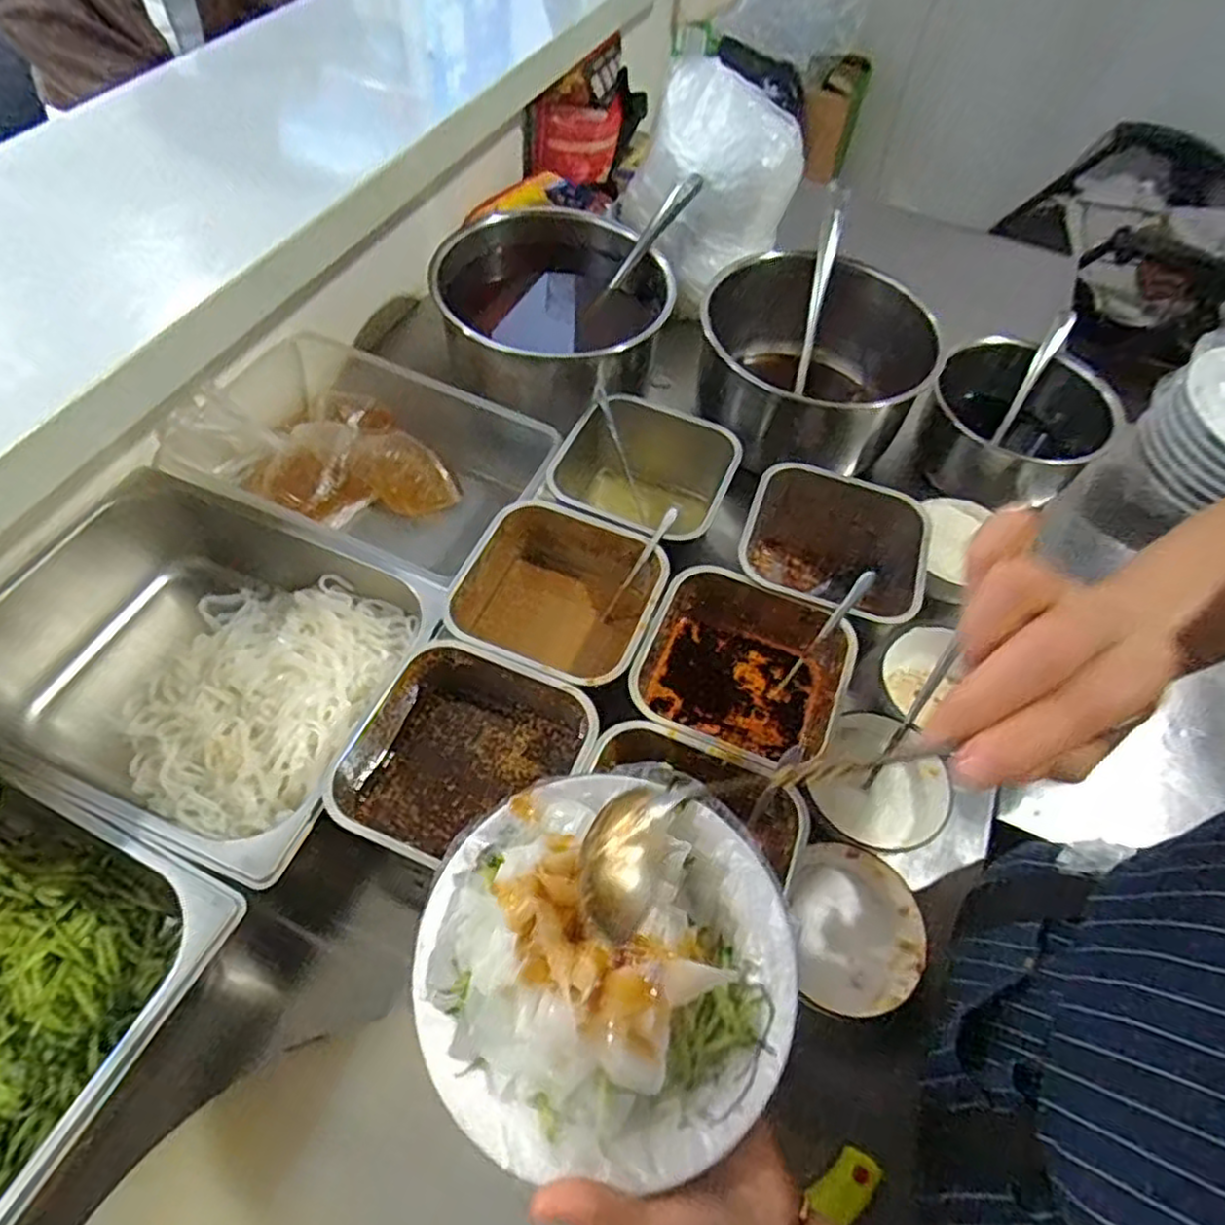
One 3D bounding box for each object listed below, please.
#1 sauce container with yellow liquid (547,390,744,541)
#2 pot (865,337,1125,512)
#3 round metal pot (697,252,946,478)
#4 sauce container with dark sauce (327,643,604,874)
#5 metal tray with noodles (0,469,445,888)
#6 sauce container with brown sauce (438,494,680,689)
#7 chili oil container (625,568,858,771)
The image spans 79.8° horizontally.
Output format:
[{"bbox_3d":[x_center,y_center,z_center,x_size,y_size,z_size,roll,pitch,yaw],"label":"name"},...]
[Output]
[{"bbox_3d":[0.019,-0.119,0.731,0.168,0.112,0.159,21,58,9],"label":"sauce container with yellow liquid"},{"bbox_3d":[0.442,-0.203,0.830,0.178,0.126,0.199,38,62,19],"label":"pot"},{"bbox_3d":[0.217,-0.268,0.831,0.245,0.149,0.247,2,57,-3],"label":"round metal pot"},{"bbox_3d":[-0.108,0.111,0.537,0.151,0.072,0.155,22,58,9],"label":"sauce container with dark sauce"},{"bbox_3d":[-0.328,0.046,0.600,0.319,0.105,0.256,21,58,9],"label":"metal tray with noodles"},{"bbox_3d":[-0.045,-0.004,0.630,0.158,0.077,0.158,21,58,9],"label":"sauce container with brown sauce"},{"bbox_3d":[0.101,0.055,0.600,0.155,0.069,0.156,24,58,11],"label":"chili oil container"}]

